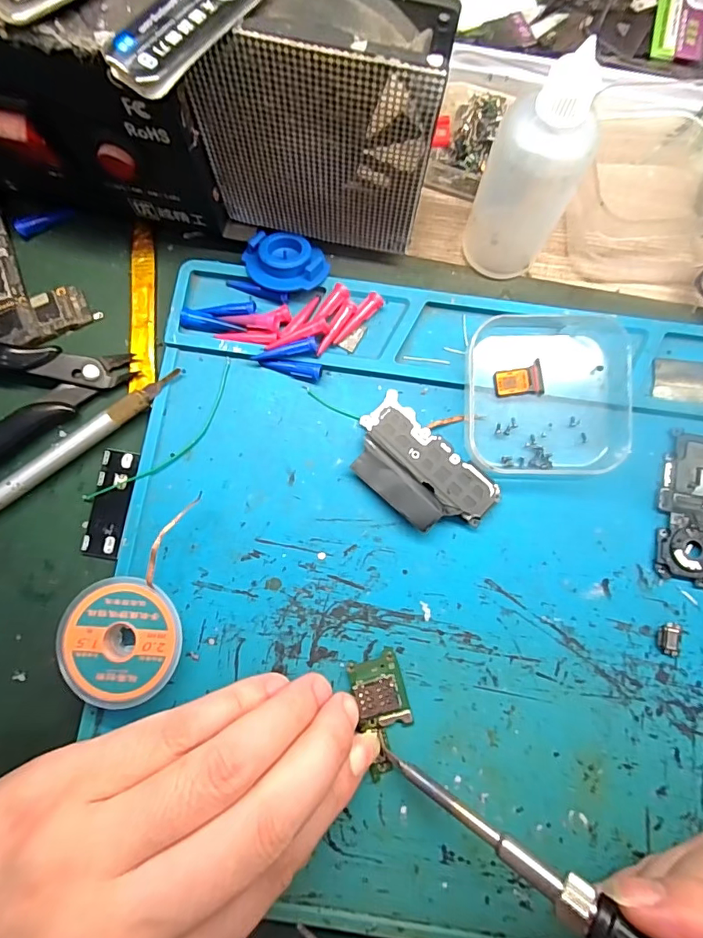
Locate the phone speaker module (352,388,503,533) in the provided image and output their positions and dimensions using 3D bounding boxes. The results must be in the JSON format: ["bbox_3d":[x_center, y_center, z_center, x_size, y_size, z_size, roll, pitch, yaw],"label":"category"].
[{"bbox_3d":[0.027,0.001,0.195,0.061,0.008,0.035,43,84,6],"label":"phone speaker module"}]

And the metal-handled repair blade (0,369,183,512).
[{"bbox_3d":[-0.131,0.003,0.195,0.142,0.008,0.008,-37,83,-5],"label":"metal-handled repair blade"}]

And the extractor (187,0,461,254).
[{"bbox_3d":[-0.011,-0.118,0.173,0.078,0.085,0.029,9,81,2],"label":"extractor"}]

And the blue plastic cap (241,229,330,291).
[{"bbox_3d":[-0.029,-0.089,0.204,0.035,0.008,0.026,33,83,5],"label":"blue plastic cap"}]

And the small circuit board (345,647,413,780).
[{"bbox_3d":[0.013,0.093,0.182,0.020,0.004,0.043,-13,81,-2],"label":"small circuit board"}]

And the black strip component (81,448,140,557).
[{"bbox_3d":[-0.099,0.014,0.196,0.015,0.004,0.044,9,81,2],"label":"black strip component"}]

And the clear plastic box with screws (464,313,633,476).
[{"bbox_3d":[0.082,-0.031,0.196,0.066,0.014,0.064,2,81,1],"label":"clear plastic box with screws"}]

